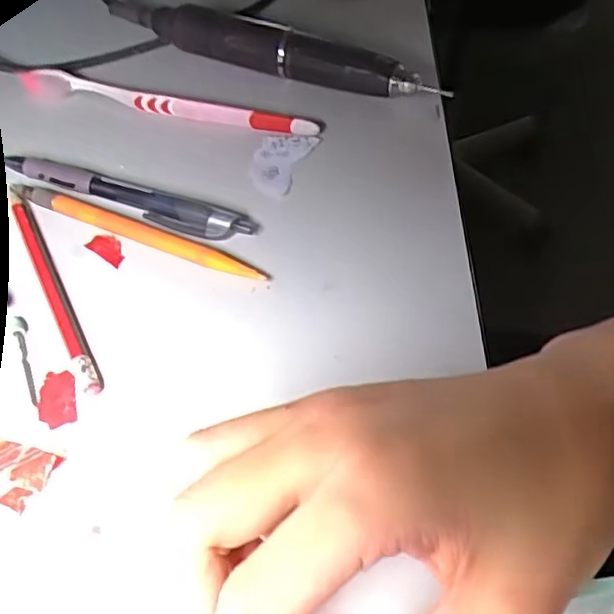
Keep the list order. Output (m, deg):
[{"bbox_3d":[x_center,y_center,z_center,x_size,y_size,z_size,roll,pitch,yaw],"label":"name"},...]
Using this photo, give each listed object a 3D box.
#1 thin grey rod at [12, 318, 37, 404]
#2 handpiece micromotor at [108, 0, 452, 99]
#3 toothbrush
[{"bbox_3d":[-0.118,0.020,0.274,0.006,0.004,0.046,-21,56,-10],"label":"thin grey rod"},{"bbox_3d":[-0.027,-0.147,0.372,0.208,0.027,0.020,22,59,19],"label":"handpiece micromotor"},{"bbox_3d":[-0.080,-0.113,0.363,0.177,0.010,0.015,12,56,12],"label":"toothbrush"}]

